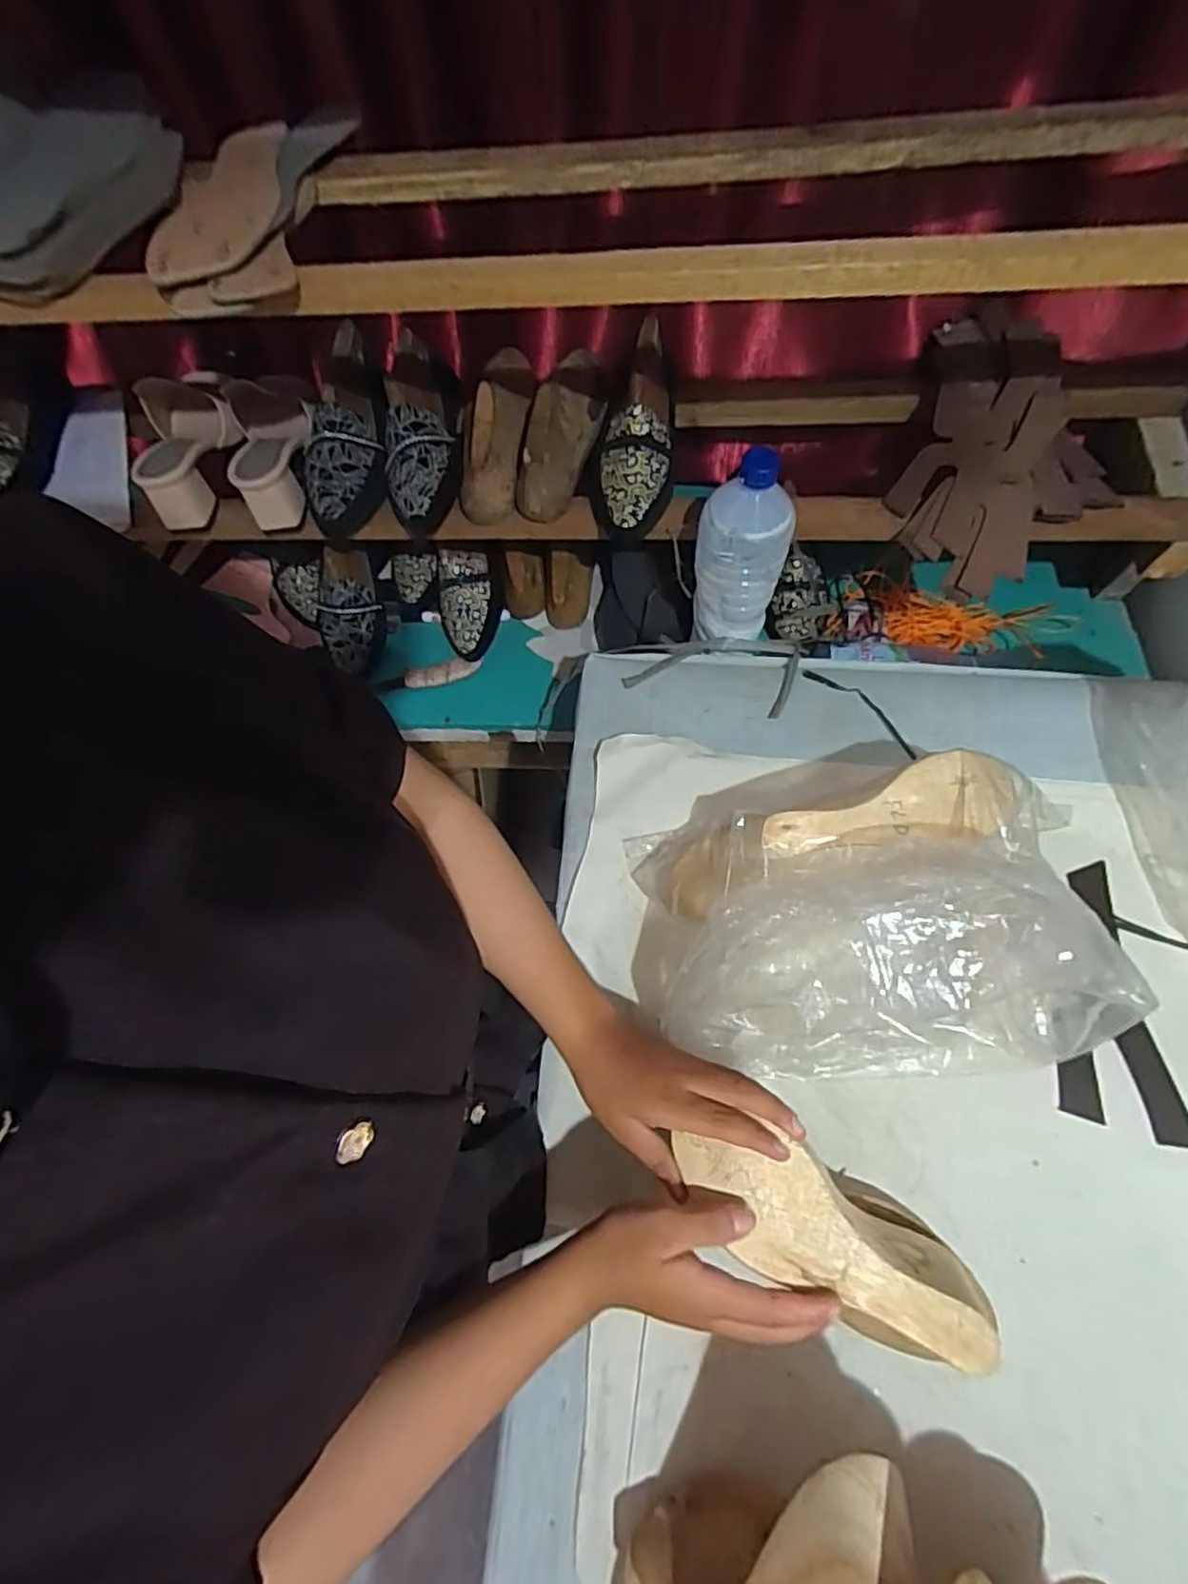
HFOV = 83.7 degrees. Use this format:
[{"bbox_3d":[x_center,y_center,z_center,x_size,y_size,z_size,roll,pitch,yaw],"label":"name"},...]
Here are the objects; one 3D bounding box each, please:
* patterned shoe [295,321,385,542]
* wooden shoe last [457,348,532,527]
[{"bbox_3d":[-0.273,-0.397,0.714,0.095,0.075,0.246,-9,66,-1],"label":"patterned shoe"},{"bbox_3d":[-0.103,-0.377,0.689,0.061,0.076,0.183,10,83,8],"label":"wooden shoe last"}]

